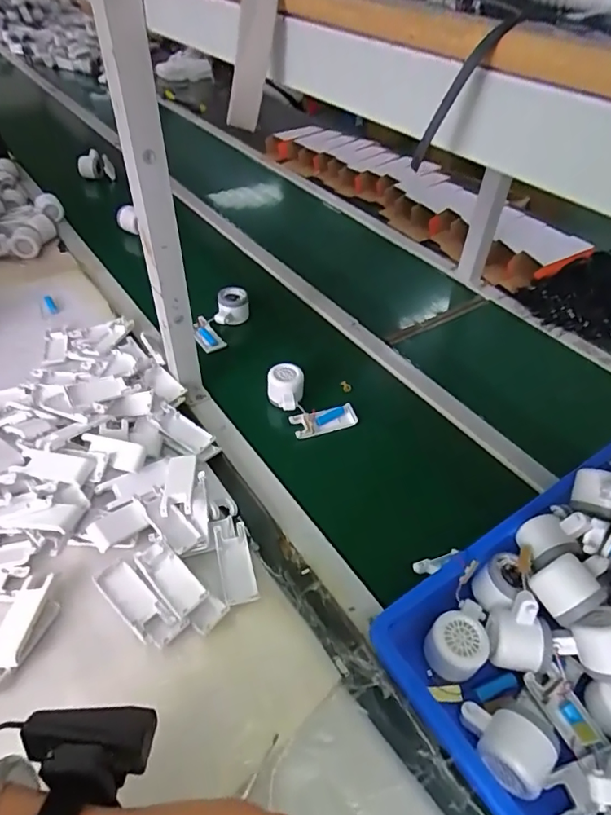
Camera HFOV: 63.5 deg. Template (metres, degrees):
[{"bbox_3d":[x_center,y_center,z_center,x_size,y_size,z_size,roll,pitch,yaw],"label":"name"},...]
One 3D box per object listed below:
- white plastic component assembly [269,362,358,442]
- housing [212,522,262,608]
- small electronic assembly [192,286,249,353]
[{"bbox_3d":[0.007,-0.016,0.798,0.105,0.063,0.133,-28,54,-28],"label":"white plastic component assembly"},{"bbox_3d":[-0.085,0.190,0.599,0.038,0.021,0.102,-10,47,-13],"label":"housing"},{"bbox_3d":[-0.164,-0.167,0.950,0.079,0.047,0.149,24,67,18],"label":"small electronic assembly"}]

